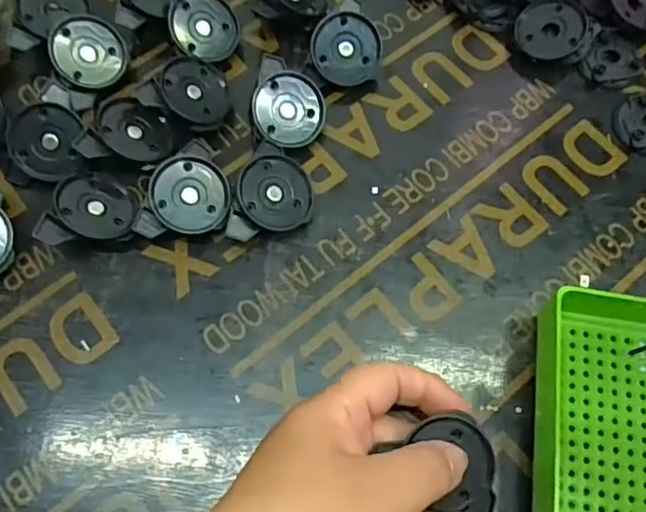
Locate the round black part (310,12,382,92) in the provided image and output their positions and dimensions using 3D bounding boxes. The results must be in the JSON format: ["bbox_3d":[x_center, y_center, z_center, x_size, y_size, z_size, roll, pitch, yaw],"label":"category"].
[{"bbox_3d":[0.014,-0.126,0.369,0.041,0.015,0.041,2,105,-8],"label":"round black part"}]

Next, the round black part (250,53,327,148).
[{"bbox_3d":[-0.019,-0.087,0.348,0.042,0.005,0.050,15,81,-12],"label":"round black part"}]

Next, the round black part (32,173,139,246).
[{"bbox_3d":[-0.123,-0.025,0.324,0.044,0.009,0.048,17,52,-18],"label":"round black part"}]

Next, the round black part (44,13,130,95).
[{"bbox_3d":[-0.142,-0.121,0.362,0.043,0.012,0.045,5,78,-26],"label":"round black part"}]

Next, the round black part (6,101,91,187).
[{"bbox_3d":[-0.154,-0.060,0.338,0.041,0.014,0.048,14,101,-7],"label":"round black part"}]

